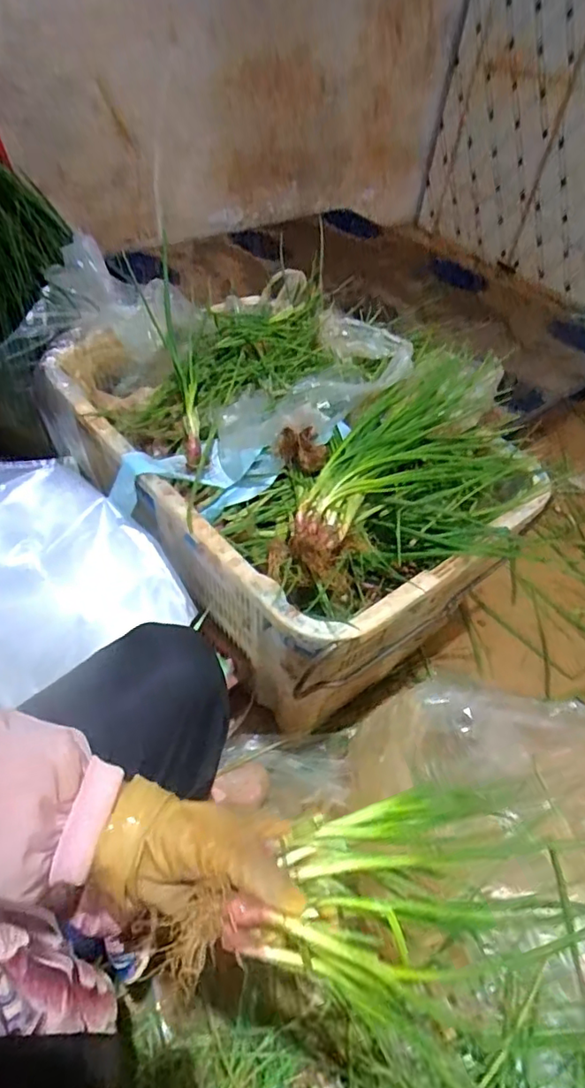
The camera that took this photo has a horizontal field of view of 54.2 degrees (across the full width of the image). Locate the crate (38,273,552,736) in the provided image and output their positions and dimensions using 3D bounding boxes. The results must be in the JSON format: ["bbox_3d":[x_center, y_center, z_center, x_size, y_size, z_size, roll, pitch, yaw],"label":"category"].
[{"bbox_3d":[-0.015,-0.139,0.870,0.465,0.275,0.662,-31,59,-30],"label":"crate"}]

